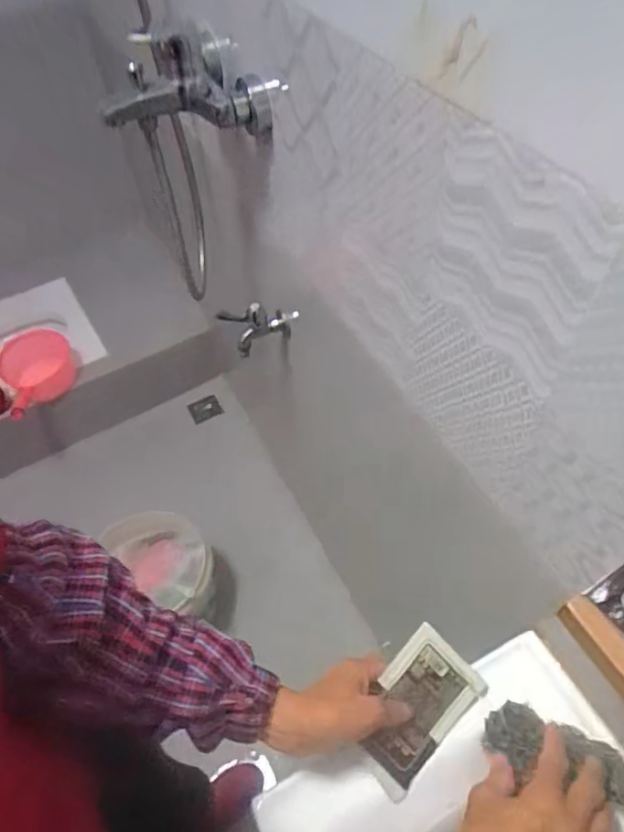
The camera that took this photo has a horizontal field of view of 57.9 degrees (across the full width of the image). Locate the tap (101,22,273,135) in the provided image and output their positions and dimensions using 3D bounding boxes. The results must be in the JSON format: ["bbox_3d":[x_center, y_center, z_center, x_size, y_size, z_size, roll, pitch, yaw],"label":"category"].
[{"bbox_3d":[-0.163,-0.400,0.673,0.177,0.088,0.176,-25,56,-15],"label":"tap"}]

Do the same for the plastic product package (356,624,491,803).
[{"bbox_3d":[0.091,0.264,0.510,0.125,0.009,0.082,-43,84,-17],"label":"plastic product package"}]

